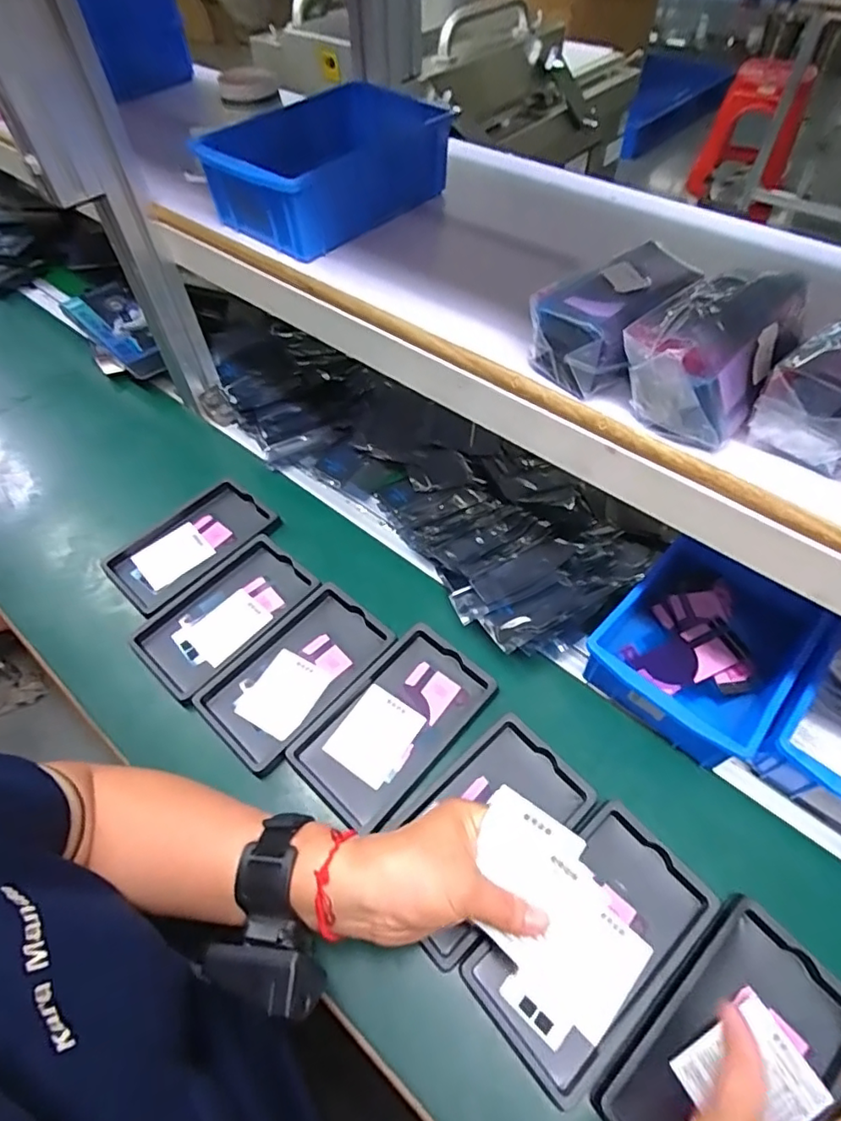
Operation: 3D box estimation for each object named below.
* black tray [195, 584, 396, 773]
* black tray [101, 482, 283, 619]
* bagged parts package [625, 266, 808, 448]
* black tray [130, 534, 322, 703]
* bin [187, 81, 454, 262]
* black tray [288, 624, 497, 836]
[{"bbox_3d":[-0.109,0.097,0.500,0.096,0.013,0.155,35,62,24],"label":"black tray"},{"bbox_3d":[-0.234,-0.016,0.589,0.158,0.015,0.096,-39,62,-23],"label":"black tray"},{"bbox_3d":[0.169,-0.123,0.333,0.073,0.058,0.102,32,61,22],"label":"bagged parts package"},{"bbox_3d":[-0.182,0.049,0.538,0.097,0.012,0.157,35,62,24],"label":"black tray"},{"bbox_3d":[-0.083,-0.340,0.494,0.128,0.061,0.191,34,62,23],"label":"bin"},{"bbox_3d":[-0.022,0.132,0.468,0.093,0.015,0.157,36,63,24],"label":"black tray"}]

